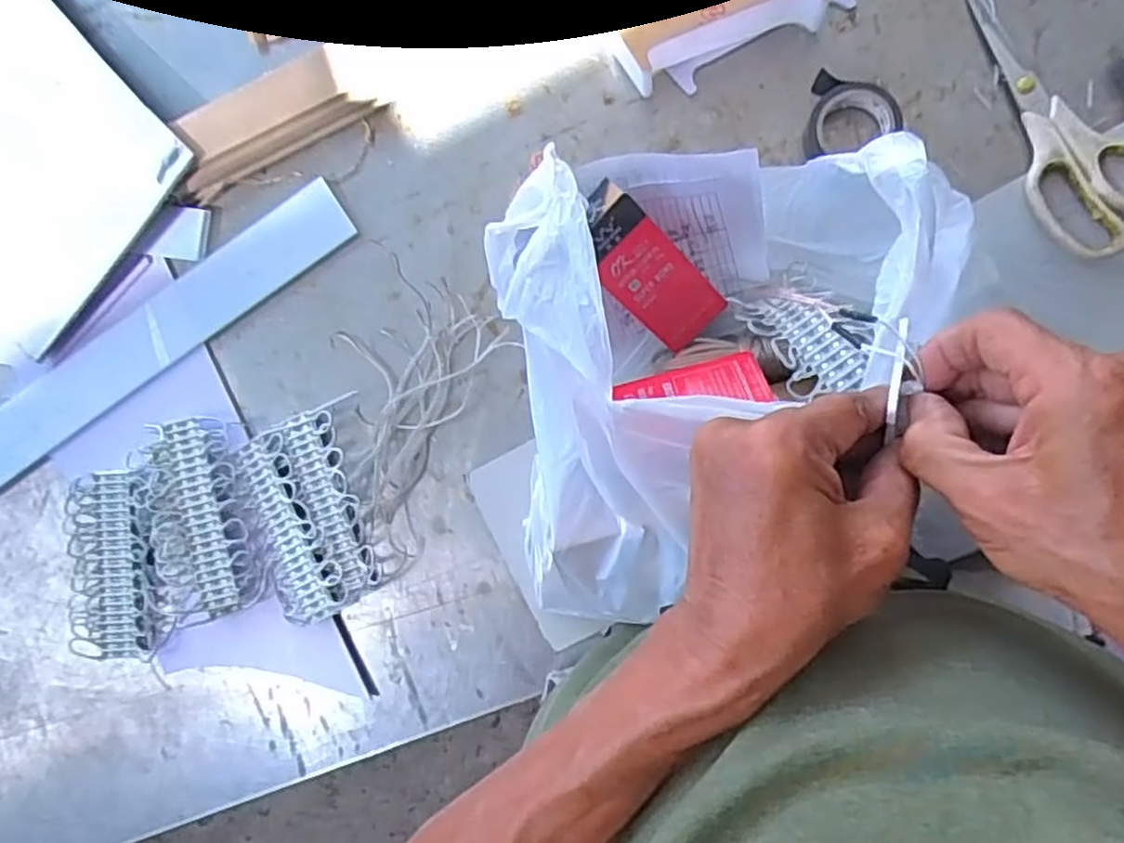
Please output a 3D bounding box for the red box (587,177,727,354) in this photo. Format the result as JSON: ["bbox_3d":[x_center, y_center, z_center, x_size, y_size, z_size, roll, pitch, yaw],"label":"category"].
[{"bbox_3d":[0.053,-0.092,0.456,0.047,0.027,0.111,-43,124,5],"label":"red box"}]

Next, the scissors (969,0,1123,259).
[{"bbox_3d":[0.319,-0.196,0.468,0.075,0.013,0.185,-20,87,8],"label":"scissors"}]

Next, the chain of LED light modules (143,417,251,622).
[{"bbox_3d":[-0.269,0.073,0.536,0.075,0.013,0.145,-4,87,8],"label":"chain of LED light modules"}]

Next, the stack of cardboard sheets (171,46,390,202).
[{"bbox_3d":[-0.210,-0.220,0.535,0.145,0.031,0.051,-24,86,8],"label":"stack of cardboard sheets"}]

